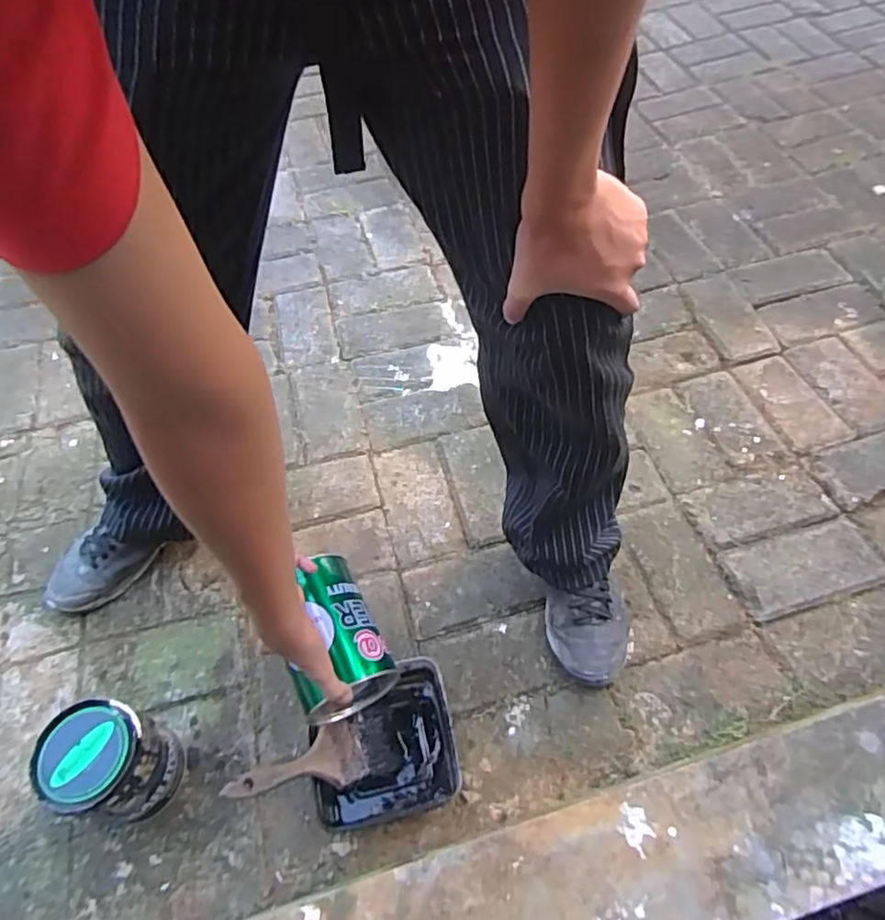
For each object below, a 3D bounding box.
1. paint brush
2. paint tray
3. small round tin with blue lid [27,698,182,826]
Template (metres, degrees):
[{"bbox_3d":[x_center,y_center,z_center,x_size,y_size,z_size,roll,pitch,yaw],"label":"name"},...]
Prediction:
[{"bbox_3d":[-0.155,0.329,0.679,0.153,0.013,0.065,-3,48,-38],"label":"paint brush"},{"bbox_3d":[-0.068,0.330,0.741,0.159,0.057,0.155,-12,55,-5],"label":"paint tray"},{"bbox_3d":[-0.360,0.333,0.696,0.104,0.138,0.104,0,58,0],"label":"small round tin with blue lid"}]

